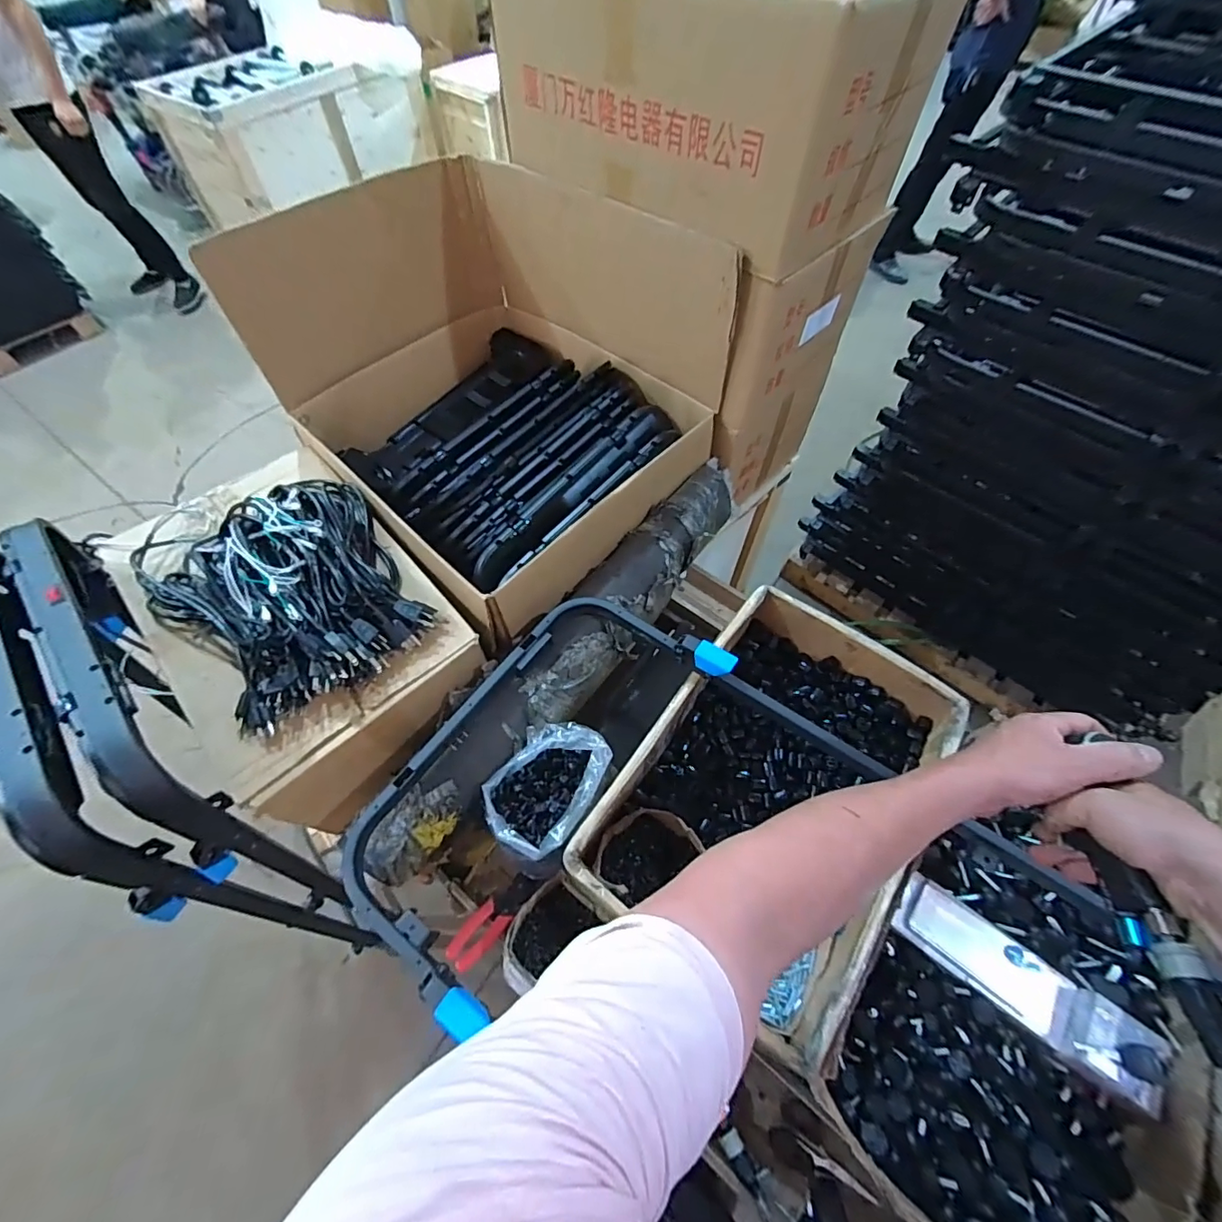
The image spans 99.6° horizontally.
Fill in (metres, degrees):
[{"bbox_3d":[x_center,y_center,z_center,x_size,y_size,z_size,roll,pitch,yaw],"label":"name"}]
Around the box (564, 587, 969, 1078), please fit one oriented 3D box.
[{"bbox_3d":[0.229,0.252,0.756,0.338,0.160,0.518,32,64,19],"label":"box"}]

